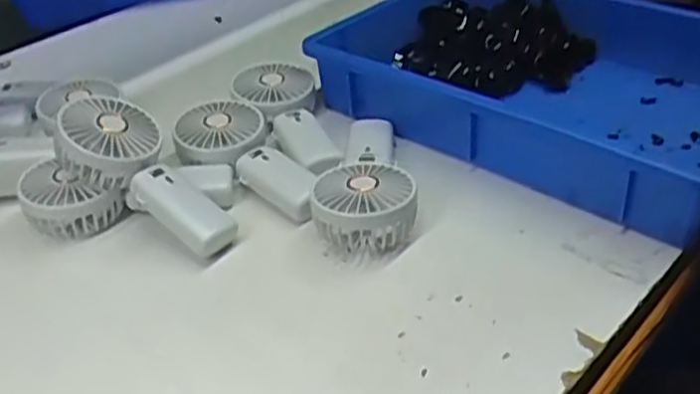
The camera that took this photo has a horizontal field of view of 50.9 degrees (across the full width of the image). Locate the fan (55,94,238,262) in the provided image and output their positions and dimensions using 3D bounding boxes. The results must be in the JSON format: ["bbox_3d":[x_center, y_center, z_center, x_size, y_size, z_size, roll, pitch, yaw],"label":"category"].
[{"bbox_3d":[-0.173,-0.019,0.641,0.186,0.044,0.087,39,50,10],"label":"fan"}]

